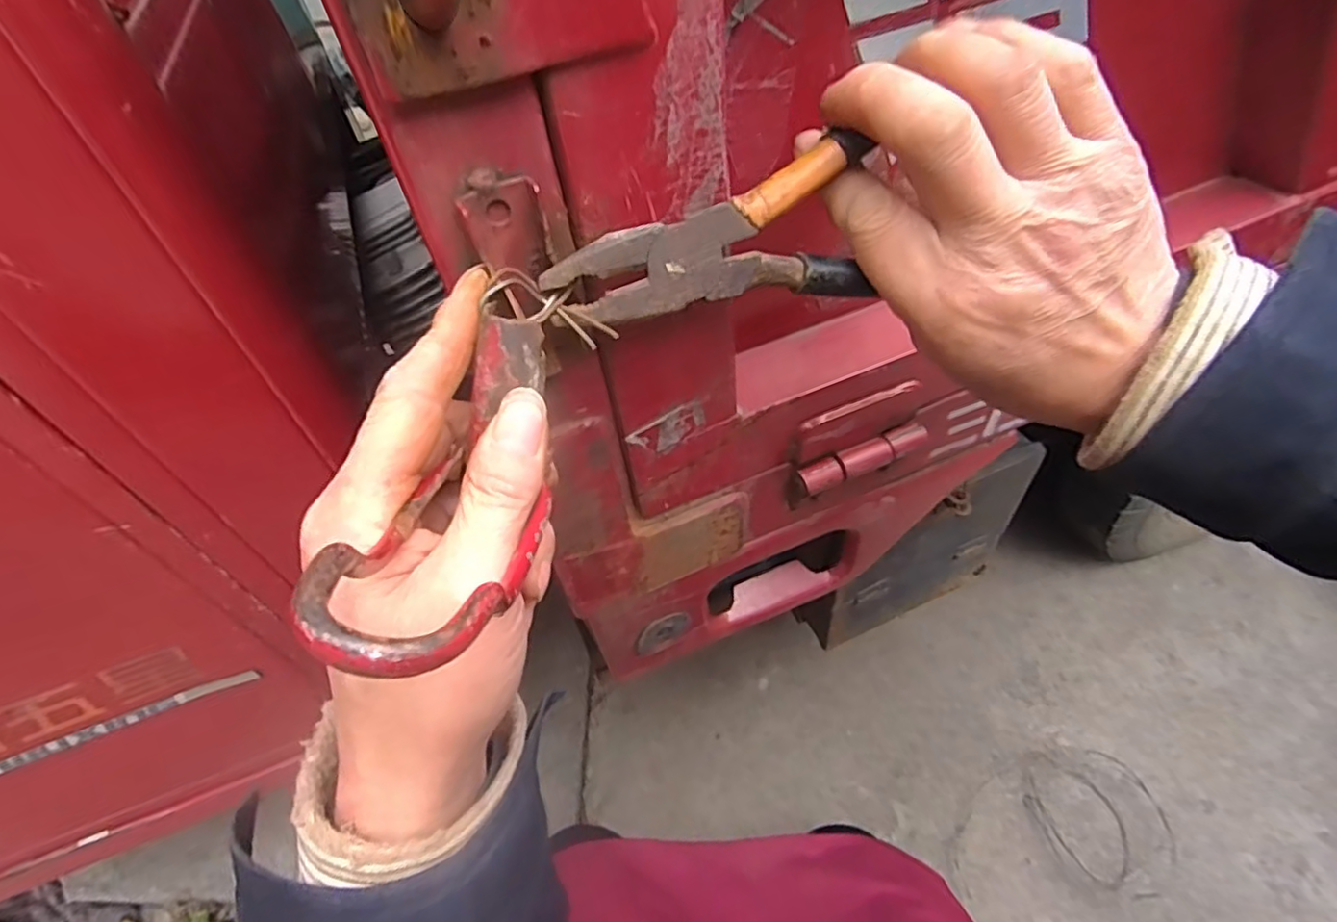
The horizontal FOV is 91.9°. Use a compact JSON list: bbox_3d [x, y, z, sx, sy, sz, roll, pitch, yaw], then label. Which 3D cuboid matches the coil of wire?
[{"bbox_3d":[0.555,0.453,0.843,0.152,0.015,0.159,-15,49,-8],"label":"coil of wire"}]

